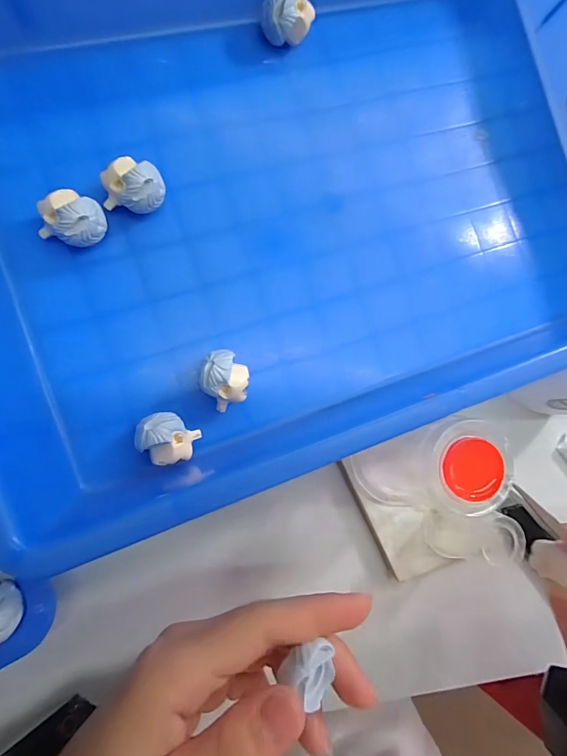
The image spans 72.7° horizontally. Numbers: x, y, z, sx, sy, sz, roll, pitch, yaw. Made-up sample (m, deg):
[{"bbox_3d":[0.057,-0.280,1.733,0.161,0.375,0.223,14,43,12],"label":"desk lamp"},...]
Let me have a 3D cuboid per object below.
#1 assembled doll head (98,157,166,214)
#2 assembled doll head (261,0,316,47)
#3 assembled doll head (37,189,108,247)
[{"bbox_3d":[-0.072,-0.093,0.188,0.027,0.023,0.023,12,86,-10],"label":"assembled doll head"},{"bbox_3d":[0.003,-0.193,0.207,0.029,0.026,0.019,-29,93,-11],"label":"assembled doll head"},{"bbox_3d":[-0.099,-0.073,0.182,0.024,0.025,0.024,0,88,-11],"label":"assembled doll head"}]

